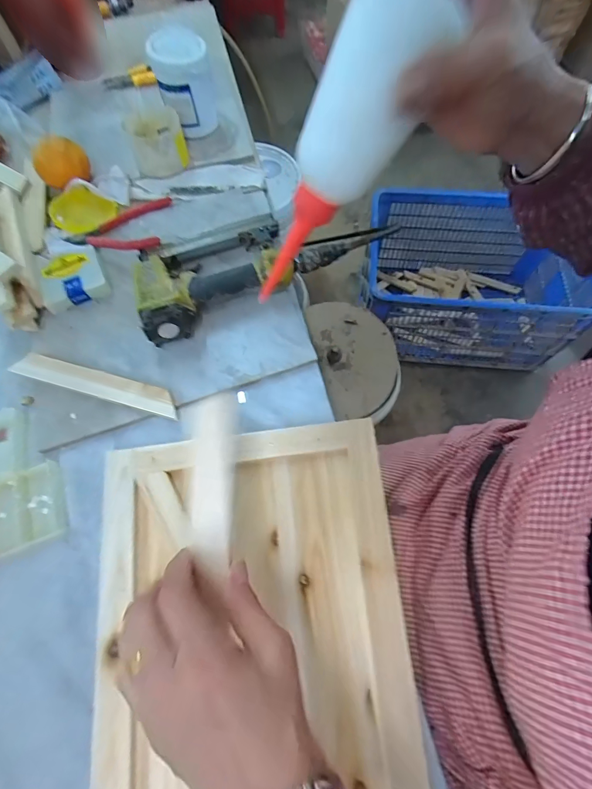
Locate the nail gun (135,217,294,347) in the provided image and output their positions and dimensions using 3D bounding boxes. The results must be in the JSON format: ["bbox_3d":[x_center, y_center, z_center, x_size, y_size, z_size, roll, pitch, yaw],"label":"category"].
[{"bbox_3d":[-0.096,-0.144,0.418,0.181,0.054,0.133,-24,68,-9],"label":"nail gun"}]

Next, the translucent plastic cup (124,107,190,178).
[{"bbox_3d":[-0.197,-0.356,0.513,0.073,0.058,0.067,0,66,1],"label":"translucent plastic cup"}]

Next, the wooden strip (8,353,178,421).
[{"bbox_3d":[-0.210,-0.011,0.385,0.186,0.009,0.030,15,67,7],"label":"wooden strip"}]

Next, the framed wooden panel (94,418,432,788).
[{"bbox_3d":[-0.026,0.233,0.269,0.247,0.021,0.427,-8,66,-2],"label":"framed wooden panel"}]

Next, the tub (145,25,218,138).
[{"bbox_3d":[-0.158,-0.440,0.521,0.076,0.106,0.071,0,66,1],"label":"tub"}]

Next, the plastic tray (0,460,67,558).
[{"bbox_3d":[-0.261,0.107,0.341,0.073,0.012,0.078,-22,68,-8],"label":"plastic tray"}]

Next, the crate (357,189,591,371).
[{"bbox_3d":[0.515,-0.340,1.113,0.575,0.307,0.407,6,66,4],"label":"crate"}]

